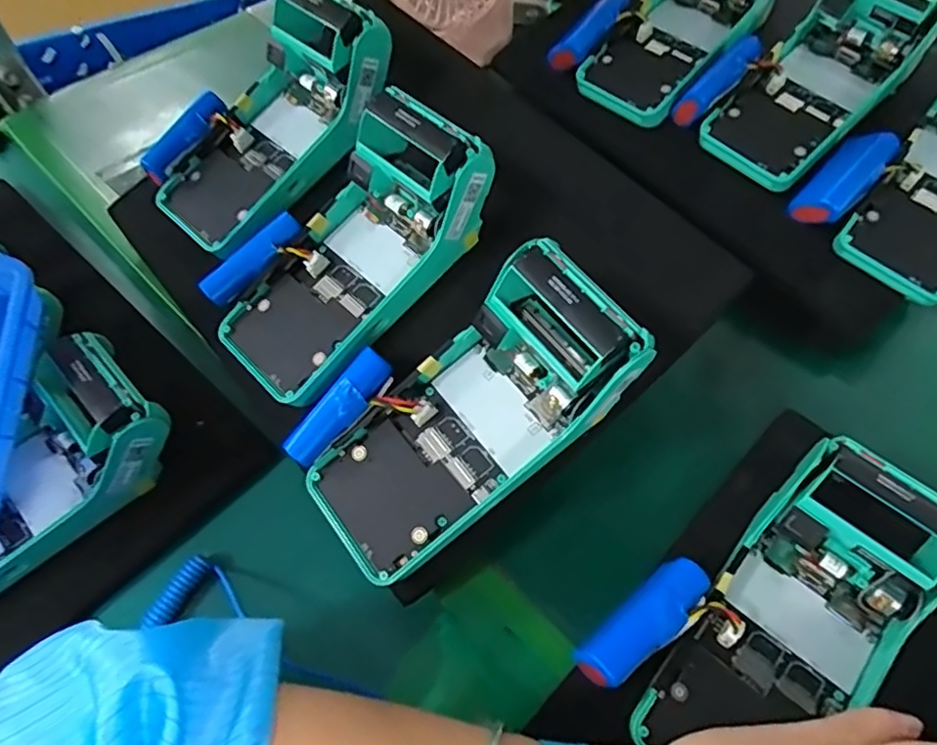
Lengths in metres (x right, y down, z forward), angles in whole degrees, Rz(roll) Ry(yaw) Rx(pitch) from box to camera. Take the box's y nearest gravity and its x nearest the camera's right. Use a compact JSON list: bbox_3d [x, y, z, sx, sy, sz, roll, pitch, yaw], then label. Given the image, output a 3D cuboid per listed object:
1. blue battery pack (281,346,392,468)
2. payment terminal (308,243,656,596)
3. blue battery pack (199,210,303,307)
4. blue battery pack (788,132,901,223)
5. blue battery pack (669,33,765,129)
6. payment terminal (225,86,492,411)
[{"bbox_3d":[-0.065,0.018,0.306,0.017,0.013,0.065,39,85,20],"label":"blue battery pack"},{"bbox_3d":[0.004,0.022,0.301,0.166,0.057,0.074,-43,64,11],"label":"payment terminal"},{"bbox_3d":[-0.122,-0.064,0.349,0.065,0.014,0.020,-44,68,-5],"label":"blue battery pack"},{"bbox_3d":[0.241,-0.125,0.396,0.068,0.018,0.034,-46,66,5],"label":"blue battery pack"},{"bbox_3d":[0.177,-0.207,0.428,0.078,0.024,0.023,-46,67,-1],"label":"blue battery pack"},{"bbox_3d":[-0.060,-0.062,0.342,0.076,0.058,0.168,43,97,22],"label":"payment terminal"}]

